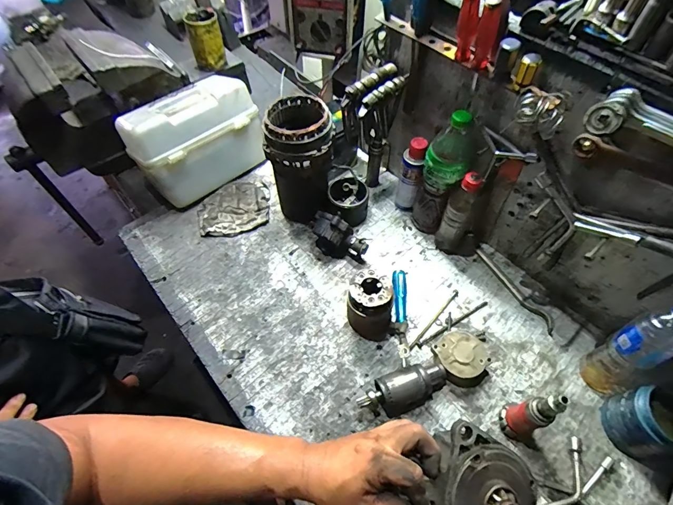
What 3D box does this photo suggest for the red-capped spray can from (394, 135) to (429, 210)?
[{"bbox_3d":[0.152,-0.153,0.764,0.047,0.175,0.046,15,58,11],"label":"red-capped spray can"}]

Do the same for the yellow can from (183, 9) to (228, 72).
[{"bbox_3d":[-0.316,-0.511,0.897,0.078,0.109,0.078,-12,58,-8],"label":"yellow can"}]

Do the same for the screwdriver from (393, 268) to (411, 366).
[{"bbox_3d":[0.120,0.117,0.672,0.025,0.032,0.173,0,56,2],"label":"screwdriver"}]

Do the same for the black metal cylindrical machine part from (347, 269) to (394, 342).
[{"bbox_3d":[0.061,0.094,0.640,0.082,0.115,0.079,22,60,15],"label":"black metal cylindrical machine part"}]

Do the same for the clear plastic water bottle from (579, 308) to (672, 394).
[{"bbox_3d":[0.446,0.147,0.542,0.056,0.215,0.074,-19,58,-10],"label":"clear plastic water bottle"}]

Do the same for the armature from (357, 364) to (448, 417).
[{"bbox_3d":[0.109,0.219,0.590,0.147,0.049,0.057,-21,58,-12],"label":"armature"}]

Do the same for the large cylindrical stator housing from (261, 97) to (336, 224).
[{"bbox_3d":[-0.067,-0.181,0.747,0.120,0.236,0.125,-1,56,1],"label":"large cylindrical stator housing"}]

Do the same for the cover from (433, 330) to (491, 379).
[{"bbox_3d":[0.211,0.168,0.613,0.079,0.014,0.078,0,56,1],"label":"cover"}]

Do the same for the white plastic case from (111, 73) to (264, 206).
[{"bbox_3d":[-0.317,-0.256,0.831,0.267,0.182,0.163,-38,63,-21],"label":"white plastic case"}]

